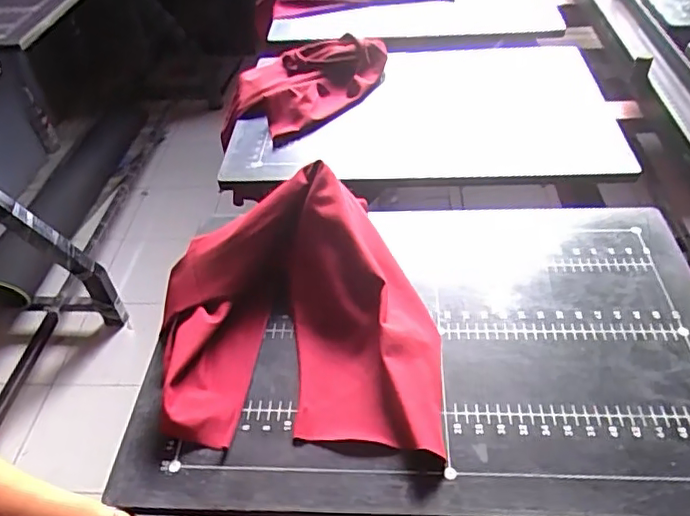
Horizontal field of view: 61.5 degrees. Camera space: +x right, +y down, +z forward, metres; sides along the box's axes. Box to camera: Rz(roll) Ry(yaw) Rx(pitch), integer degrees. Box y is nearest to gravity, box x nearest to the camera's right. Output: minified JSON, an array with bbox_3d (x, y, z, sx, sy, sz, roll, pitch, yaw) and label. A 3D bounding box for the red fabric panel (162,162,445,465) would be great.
[{"bbox_3d":[-0.049,0.035,0.614,0.286,0.069,0.305,0,45,4],"label":"red fabric panel"}]

